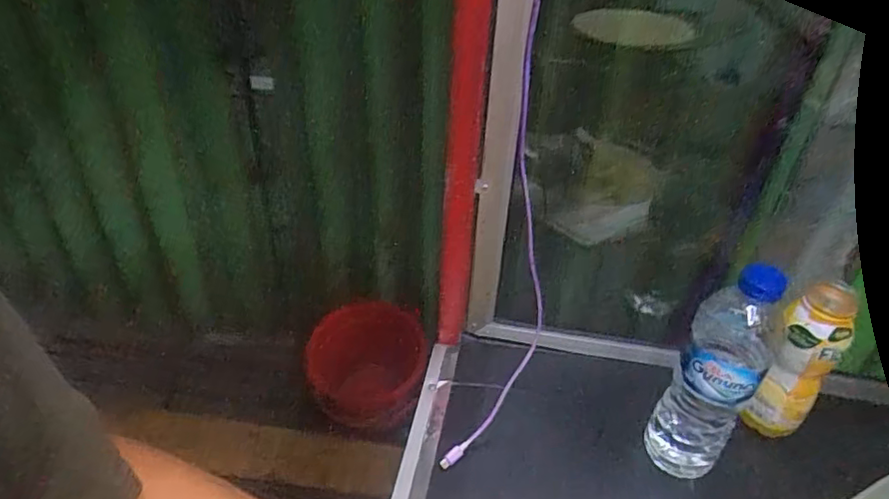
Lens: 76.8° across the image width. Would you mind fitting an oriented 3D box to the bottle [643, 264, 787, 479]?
[{"bbox_3d":[0.233,0.115,0.488,0.064,0.215,0.054,28,44,30],"label":"bottle"}]

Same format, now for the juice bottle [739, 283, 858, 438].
[{"bbox_3d":[0.343,0.114,0.545,0.052,0.165,0.059,-25,45,-32],"label":"juice bottle"}]

